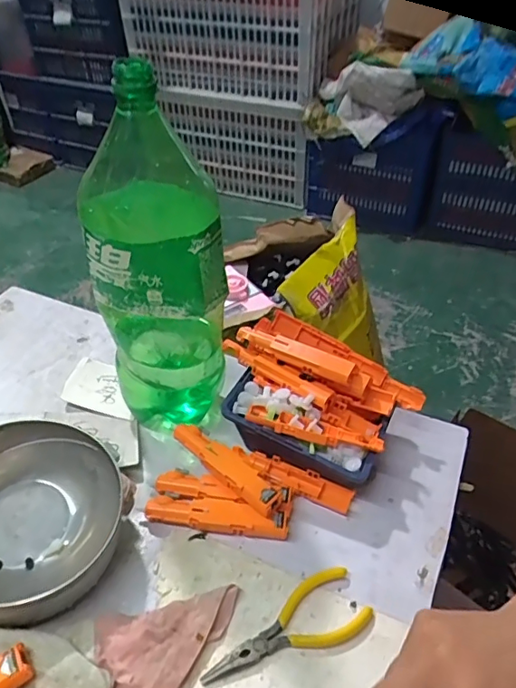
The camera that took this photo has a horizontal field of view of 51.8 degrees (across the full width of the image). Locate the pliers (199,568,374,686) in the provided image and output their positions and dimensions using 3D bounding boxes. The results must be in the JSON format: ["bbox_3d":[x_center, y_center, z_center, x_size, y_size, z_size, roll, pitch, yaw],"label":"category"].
[{"bbox_3d":[0.021,0.213,0.392,0.128,0.008,0.049,-21,46,-20],"label":"pliers"}]

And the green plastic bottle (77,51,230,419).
[{"bbox_3d":[-0.085,-0.054,0.462,0.103,0.318,0.096,-10,42,-12],"label":"green plastic bottle"}]

